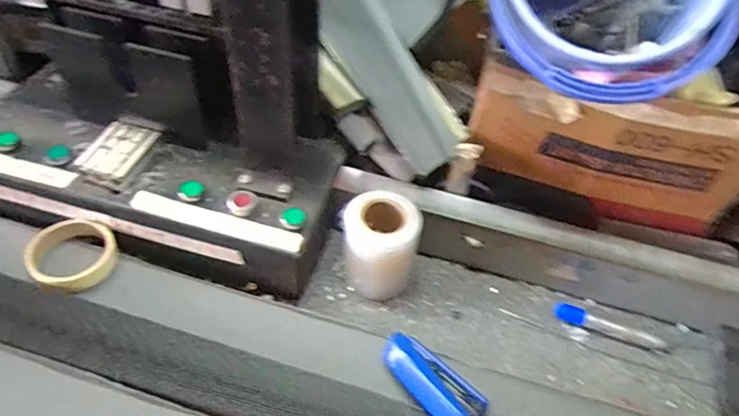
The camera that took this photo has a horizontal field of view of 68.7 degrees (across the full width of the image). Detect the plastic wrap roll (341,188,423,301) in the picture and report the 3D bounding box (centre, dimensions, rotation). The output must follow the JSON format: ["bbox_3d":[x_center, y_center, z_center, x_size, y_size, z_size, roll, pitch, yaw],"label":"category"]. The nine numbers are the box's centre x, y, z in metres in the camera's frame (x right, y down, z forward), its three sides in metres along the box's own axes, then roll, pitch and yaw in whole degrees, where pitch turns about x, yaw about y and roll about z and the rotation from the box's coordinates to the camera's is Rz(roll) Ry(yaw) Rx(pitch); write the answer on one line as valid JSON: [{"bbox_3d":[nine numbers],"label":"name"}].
[{"bbox_3d":[0.010,0.044,0.614,0.085,0.105,0.073,12,47,5],"label":"plastic wrap roll"}]

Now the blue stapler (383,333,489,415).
[{"bbox_3d":[0.061,0.163,0.518,0.052,0.023,0.107,-30,56,-29],"label":"blue stapler"}]

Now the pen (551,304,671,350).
[{"bbox_3d":[0.272,0.138,0.614,0.120,0.014,0.020,22,49,15],"label":"pen"}]

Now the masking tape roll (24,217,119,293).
[{"bbox_3d":[-0.331,0.055,0.607,0.089,0.030,0.094,3,47,-3],"label":"masking tape roll"}]

